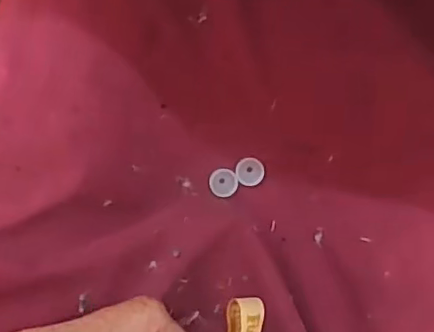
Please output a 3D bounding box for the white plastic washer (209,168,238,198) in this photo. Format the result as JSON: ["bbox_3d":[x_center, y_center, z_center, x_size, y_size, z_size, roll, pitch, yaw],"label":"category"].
[{"bbox_3d":[0.004,0.010,0.344,0.017,0.004,0.017,0,99,-2],"label":"white plastic washer"}]

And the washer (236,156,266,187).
[{"bbox_3d":[0.020,0.004,0.345,0.017,0.004,0.016,0,99,-2],"label":"washer"}]

